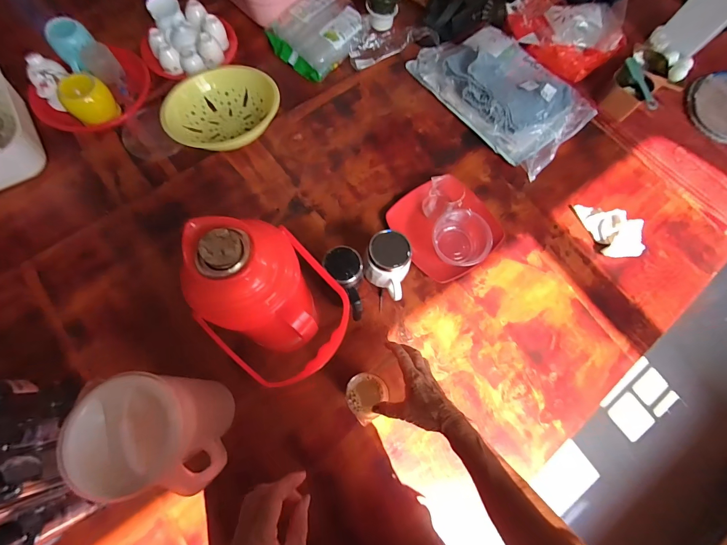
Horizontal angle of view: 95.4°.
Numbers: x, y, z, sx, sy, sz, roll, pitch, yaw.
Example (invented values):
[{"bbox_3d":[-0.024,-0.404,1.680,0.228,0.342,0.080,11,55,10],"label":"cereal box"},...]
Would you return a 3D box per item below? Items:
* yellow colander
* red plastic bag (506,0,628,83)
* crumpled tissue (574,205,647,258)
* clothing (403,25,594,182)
[{"bbox_3d":[-0.316,-0.389,0.760,0.251,0.069,0.211,-1,73,-4],"label":"yellow colander"},{"bbox_3d":[0.522,-0.635,0.860,0.297,0.081,0.236,32,73,6],"label":"red plastic bag"},{"bbox_3d":[0.538,-0.099,0.716,0.081,0.053,0.151,-20,75,-10],"label":"crumpled tissue"},{"bbox_3d":[0.345,-0.465,0.815,0.283,0.069,0.433,-39,79,-14],"label":"clothing"}]

